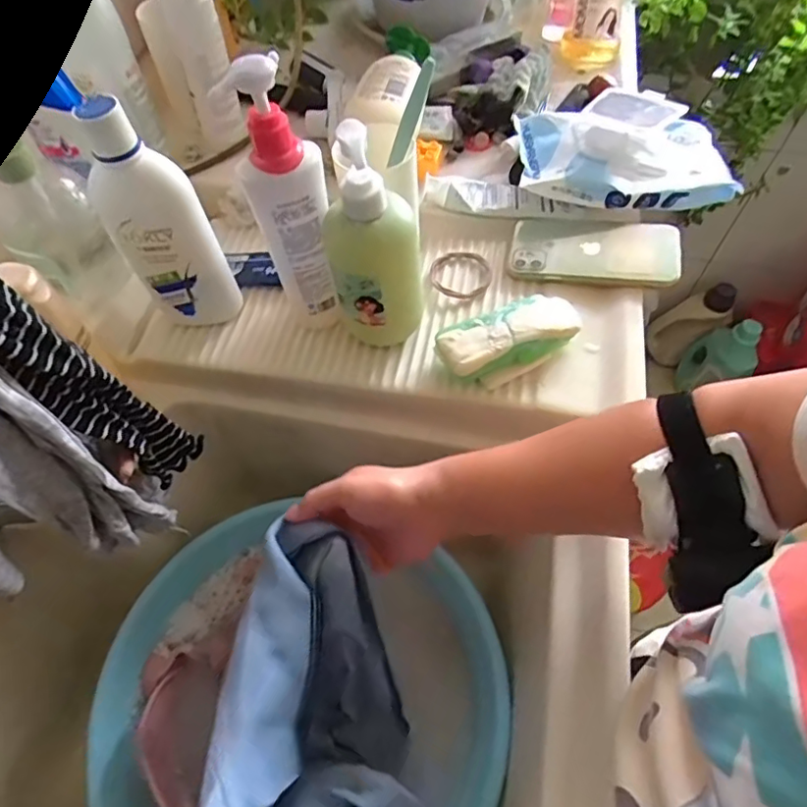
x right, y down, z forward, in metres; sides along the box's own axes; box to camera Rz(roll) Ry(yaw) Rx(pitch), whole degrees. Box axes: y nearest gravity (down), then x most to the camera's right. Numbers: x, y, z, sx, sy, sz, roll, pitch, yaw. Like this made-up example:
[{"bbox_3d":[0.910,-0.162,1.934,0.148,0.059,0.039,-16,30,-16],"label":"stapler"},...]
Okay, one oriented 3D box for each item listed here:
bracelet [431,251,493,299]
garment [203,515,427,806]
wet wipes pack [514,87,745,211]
[{"bbox_3d":[0.055,-0.123,0.527,0.059,0.005,0.058,0,59,0],"label":"bracelet"},{"bbox_3d":[-0.053,0.224,0.392,0.115,0.165,0.243,-2,59,-1],"label":"garment"},{"bbox_3d":[0.222,-0.251,0.545,0.205,0.075,0.114,4,59,3],"label":"wet wipes pack"}]

